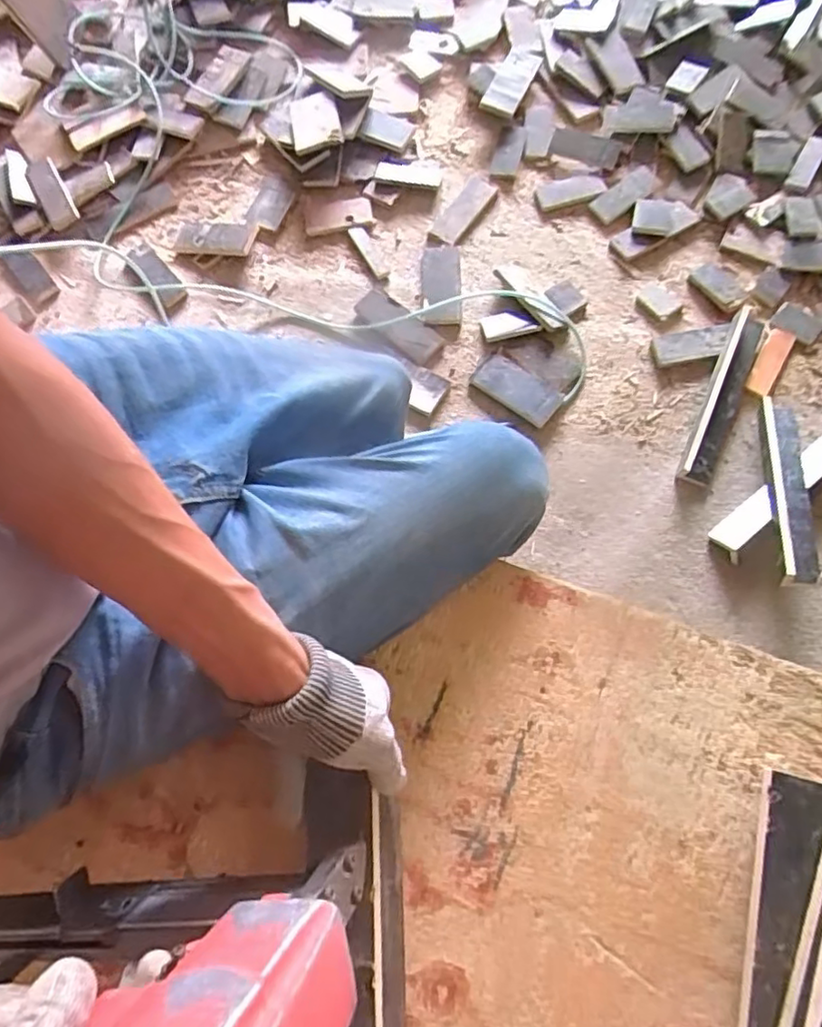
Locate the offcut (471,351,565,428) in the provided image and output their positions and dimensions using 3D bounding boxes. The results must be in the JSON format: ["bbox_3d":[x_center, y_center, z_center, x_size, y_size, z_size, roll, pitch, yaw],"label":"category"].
[{"bbox_3d":[0.215,-0.253,1.272,0.172,0.012,0.085,37,76,14],"label":"offcut"}]

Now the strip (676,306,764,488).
[{"bbox_3d":[0.611,-0.232,1.219,0.062,0.024,0.385,23,73,10],"label":"strip"}]

